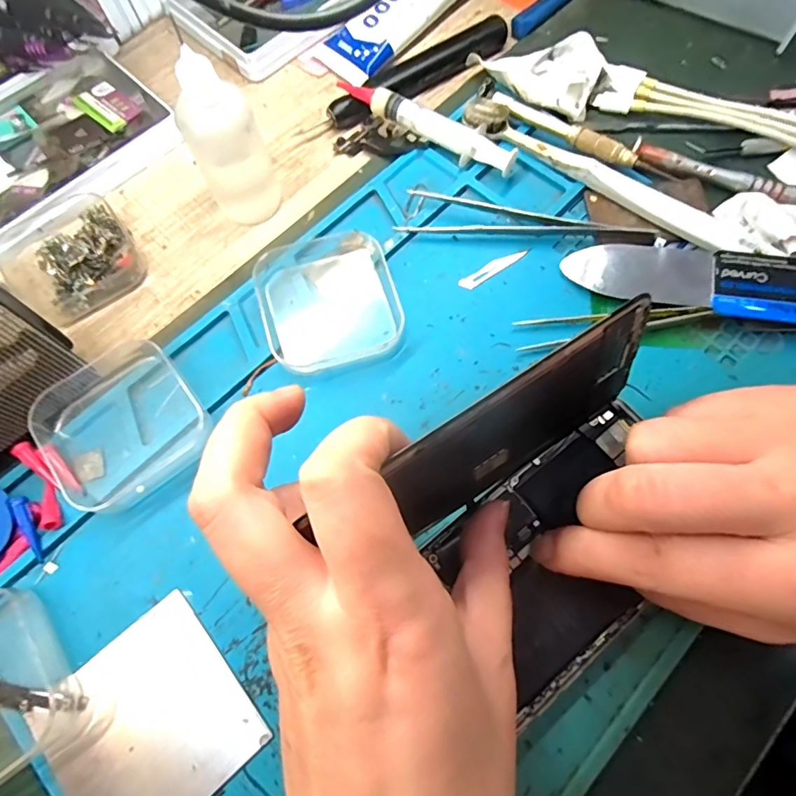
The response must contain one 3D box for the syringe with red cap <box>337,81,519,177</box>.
[{"bbox_3d":[0.016,-0.152,0.268,0.108,0.015,0.019,31,74,13],"label":"syringe with red cap"}]

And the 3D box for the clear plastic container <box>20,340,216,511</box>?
[{"bbox_3d":[-0.124,0.011,0.212,0.063,0.016,0.067,-39,73,-12],"label":"clear plastic container"}]

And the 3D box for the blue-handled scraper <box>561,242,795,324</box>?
[{"bbox_3d":[0.142,-0.057,0.229,0.117,0.016,0.033,15,71,7],"label":"blue-handled scraper"}]

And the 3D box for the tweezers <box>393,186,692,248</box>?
[{"bbox_3d":[0.074,-0.090,0.246,0.144,0.009,0.023,7,70,5],"label":"tweezers"}]

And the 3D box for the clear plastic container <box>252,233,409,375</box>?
[{"bbox_3d":[-0.033,-0.050,0.234,0.065,0.017,0.071,-17,70,-4],"label":"clear plastic container"}]

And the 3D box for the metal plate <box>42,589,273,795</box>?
[{"bbox_3d":[-0.095,0.123,0.177,0.060,0.004,0.066,-40,73,-12],"label":"metal plate"}]

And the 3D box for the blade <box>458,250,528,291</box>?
[{"bbox_3d":[0.048,-0.066,0.246,0.038,0.004,0.008,-34,77,-7],"label":"blade"}]

